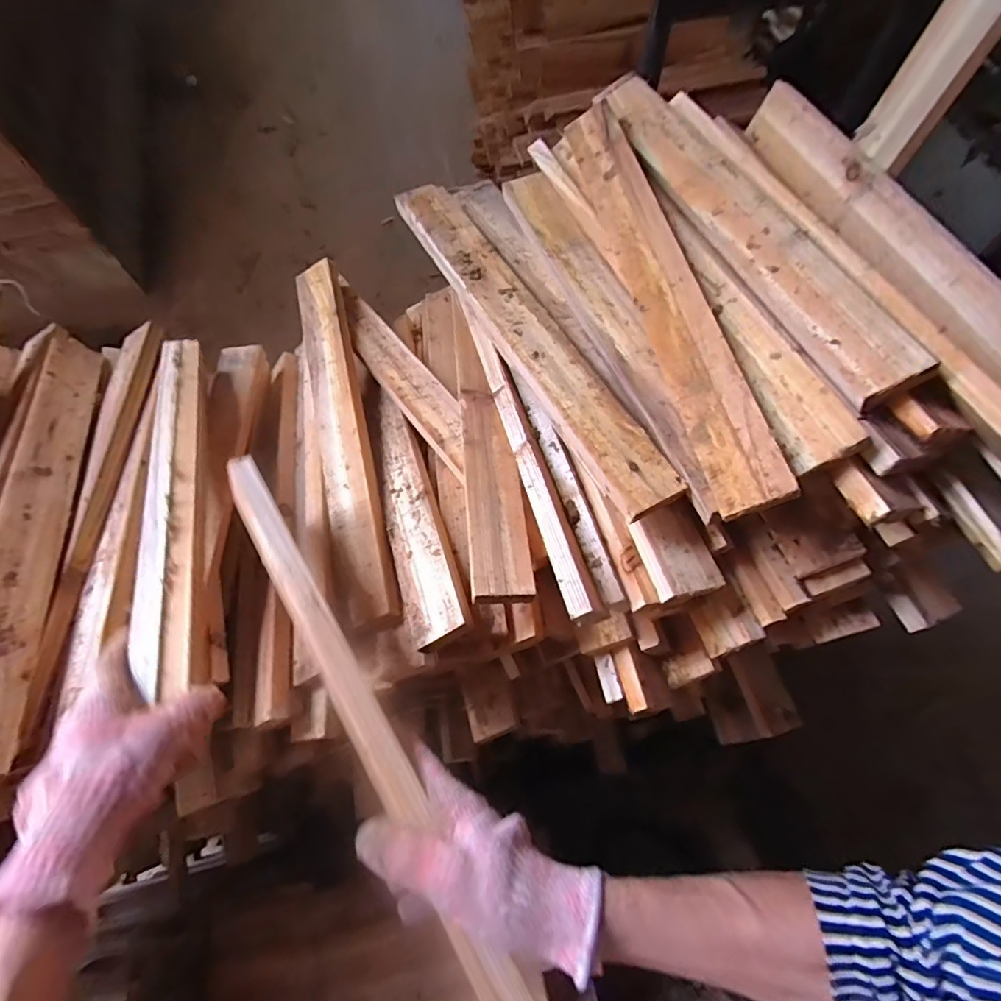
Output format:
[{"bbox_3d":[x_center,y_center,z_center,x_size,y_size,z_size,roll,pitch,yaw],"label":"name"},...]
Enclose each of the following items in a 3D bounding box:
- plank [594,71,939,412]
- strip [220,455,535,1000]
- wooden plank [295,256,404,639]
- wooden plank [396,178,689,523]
[{"bbox_3d":[0.205,-0.274,0.470,0.058,0.015,0.483,-27,59,12],"label":"plank"},{"bbox_3d":[-0.102,0.150,0.369,0.030,0.019,0.487,-33,67,-10],"label":"strip"},{"bbox_3d":[-0.174,-0.086,0.566,0.061,0.023,0.454,-24,65,15],"label":"wooden plank"},{"bbox_3d":[0.013,-0.178,0.503,0.060,0.018,0.472,-26,63,-11],"label":"wooden plank"}]

